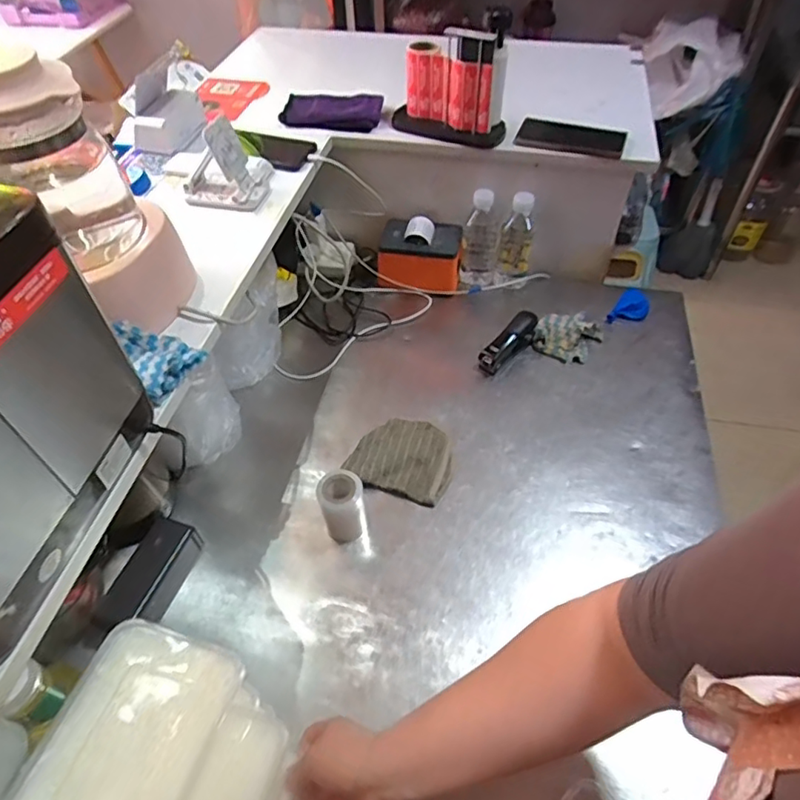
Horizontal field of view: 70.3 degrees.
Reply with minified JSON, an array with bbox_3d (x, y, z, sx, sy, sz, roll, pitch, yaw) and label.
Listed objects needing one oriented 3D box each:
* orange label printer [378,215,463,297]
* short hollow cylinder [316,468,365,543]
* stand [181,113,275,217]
[{"bbox_3d":[0.035,-0.245,0.969,0.144,0.091,0.099,13,53,11],"label":"orange label printer"},{"bbox_3d":[-0.069,0.128,0.676,0.056,0.080,0.054,-7,52,-5],"label":"short hollow cylinder"},{"bbox_3d":[-0.232,-0.321,0.759,0.099,0.102,0.093,9,51,9],"label":"stand"}]

